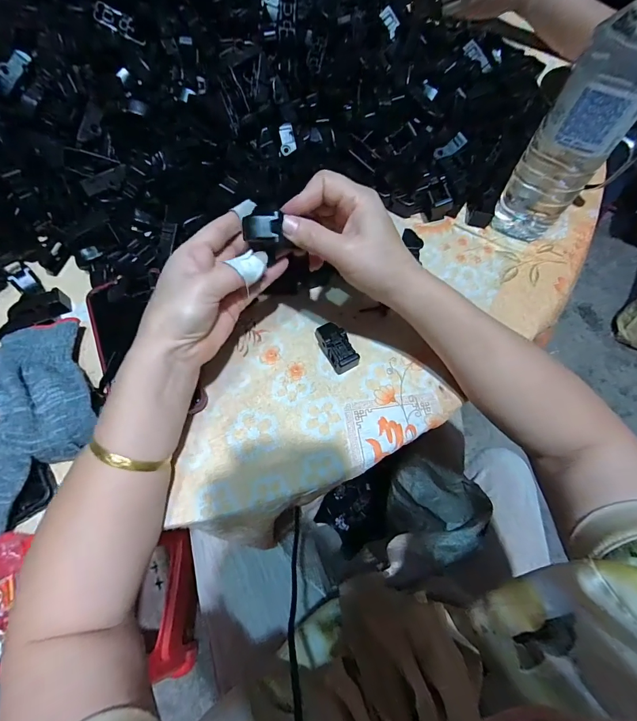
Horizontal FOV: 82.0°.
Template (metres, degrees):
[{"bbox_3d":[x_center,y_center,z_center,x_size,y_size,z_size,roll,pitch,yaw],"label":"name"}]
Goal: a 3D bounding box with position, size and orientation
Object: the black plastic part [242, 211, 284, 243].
[{"bbox_3d":[-0.039,-0.096,0.265,0.025,0.012,0.020,5,110,4],"label":"black plastic part"}]

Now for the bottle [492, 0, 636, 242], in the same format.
[{"bbox_3d":[0.225,-0.198,0.309,0.061,0.203,0.064,36,73,14],"label":"bottle"}]

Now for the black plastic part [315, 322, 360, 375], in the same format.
[{"bbox_3d":[0.017,-0.013,0.337,0.024,0.020,0.049,-30,71,-10],"label":"black plastic part"}]

